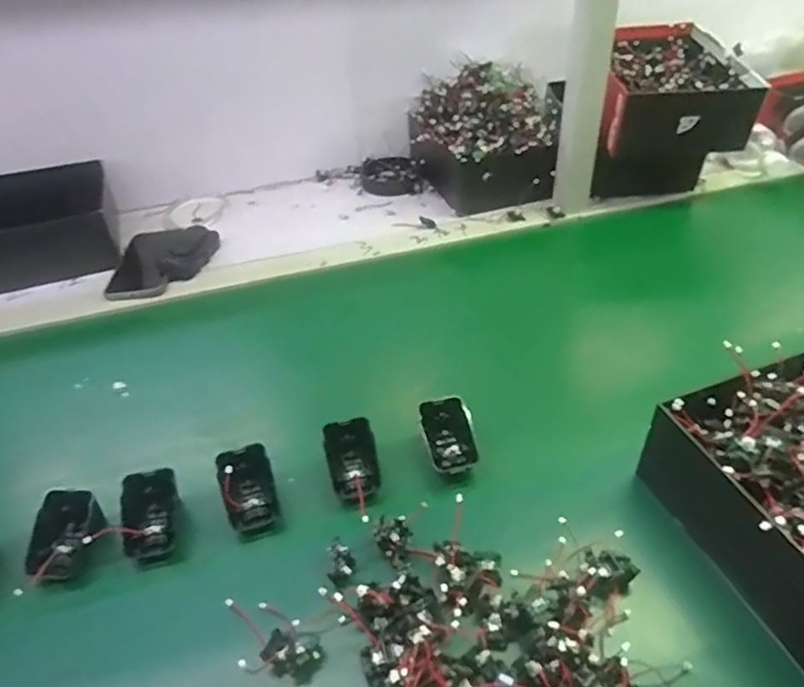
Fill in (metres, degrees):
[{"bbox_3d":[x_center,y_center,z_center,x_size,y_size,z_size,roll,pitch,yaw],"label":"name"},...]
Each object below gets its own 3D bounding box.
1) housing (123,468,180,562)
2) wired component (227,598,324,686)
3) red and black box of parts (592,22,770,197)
[{"bbox_3d":[-0.209,0.140,0.524,0.045,0.035,0.070,-16,41,-14],"label":"housing"},{"bbox_3d":[-0.097,0.208,0.441,0.084,0.023,0.041,19,44,25],"label":"wired component"},{"bbox_3d":[0.376,-0.363,0.935,0.208,0.163,0.263,-1,49,4],"label":"red and black box of parts"}]

